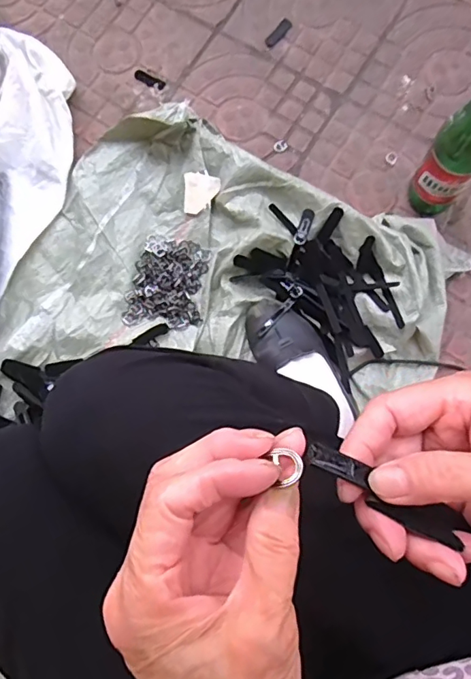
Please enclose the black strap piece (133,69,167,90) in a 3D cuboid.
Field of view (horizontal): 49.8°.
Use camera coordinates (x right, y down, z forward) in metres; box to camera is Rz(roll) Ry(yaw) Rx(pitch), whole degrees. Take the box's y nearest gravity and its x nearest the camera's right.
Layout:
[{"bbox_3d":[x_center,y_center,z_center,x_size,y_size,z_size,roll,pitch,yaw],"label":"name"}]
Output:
[{"bbox_3d":[-0.145,-0.436,0.851,0.058,0.004,0.019,27,82,6],"label":"black strap piece"}]

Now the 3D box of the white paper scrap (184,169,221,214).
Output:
[{"bbox_3d":[-0.051,-0.224,0.775,0.055,0.004,0.059,1,106,3],"label":"white paper scrap"}]

